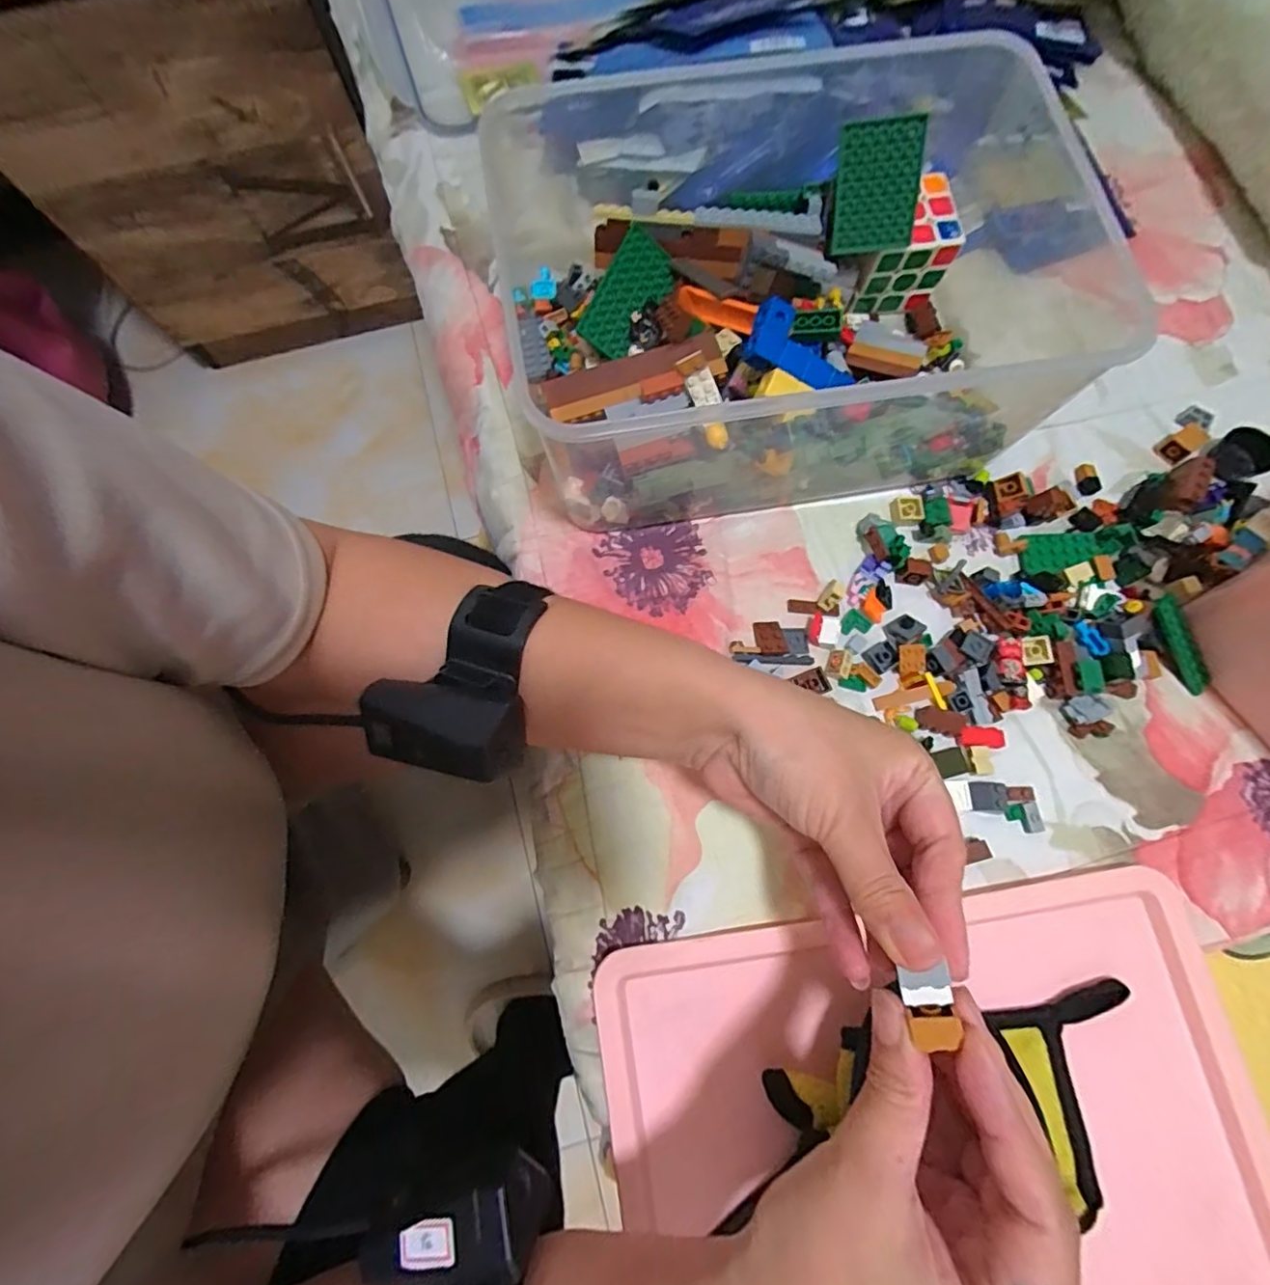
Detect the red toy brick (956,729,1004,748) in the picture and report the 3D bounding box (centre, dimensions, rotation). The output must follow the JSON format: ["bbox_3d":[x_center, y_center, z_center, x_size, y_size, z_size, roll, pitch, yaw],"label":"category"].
[{"bbox_3d":[0.199,0.055,0.334,0.027,0.004,0.011,3,75,2],"label":"red toy brick"}]

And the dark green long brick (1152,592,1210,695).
[{"bbox_3d":[0.324,0.002,0.345,0.012,0.011,0.061,-25,92,-6],"label":"dark green long brick"}]

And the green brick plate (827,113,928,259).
[{"bbox_3d":[0.146,-0.275,0.353,0.050,0.063,0.005,-3,36,6],"label":"green brick plate"}]

